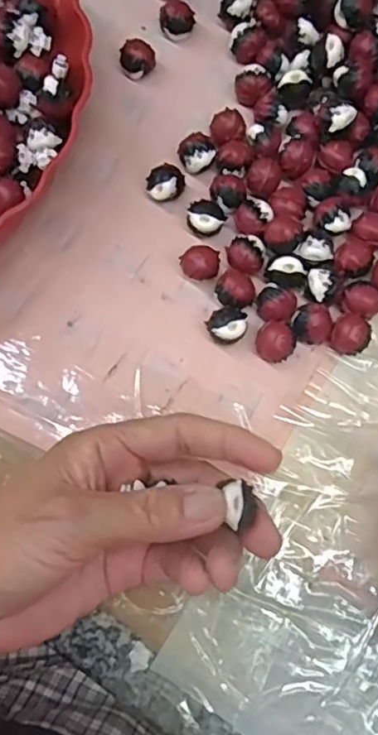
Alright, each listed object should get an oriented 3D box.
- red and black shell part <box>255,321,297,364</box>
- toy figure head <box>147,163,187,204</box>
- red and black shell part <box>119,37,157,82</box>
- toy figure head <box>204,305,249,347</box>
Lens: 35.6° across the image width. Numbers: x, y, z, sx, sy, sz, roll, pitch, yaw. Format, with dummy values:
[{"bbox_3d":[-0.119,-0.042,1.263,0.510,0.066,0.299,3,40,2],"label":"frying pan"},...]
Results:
[{"bbox_3d":[0.043,-0.012,0.293,0.019,0.018,0.018,0,75,-1],"label":"red and black shell part"},{"bbox_3d":[-0.012,-0.098,0.315,0.020,0.018,0.014,-30,78,-9],"label":"toy figure head"},{"bbox_3d":[-0.029,-0.176,0.337,0.019,0.019,0.015,4,75,0],"label":"red and black shell part"},{"bbox_3d":[0.019,-0.021,0.295,0.019,0.019,0.017,3,75,0],"label":"toy figure head"}]

